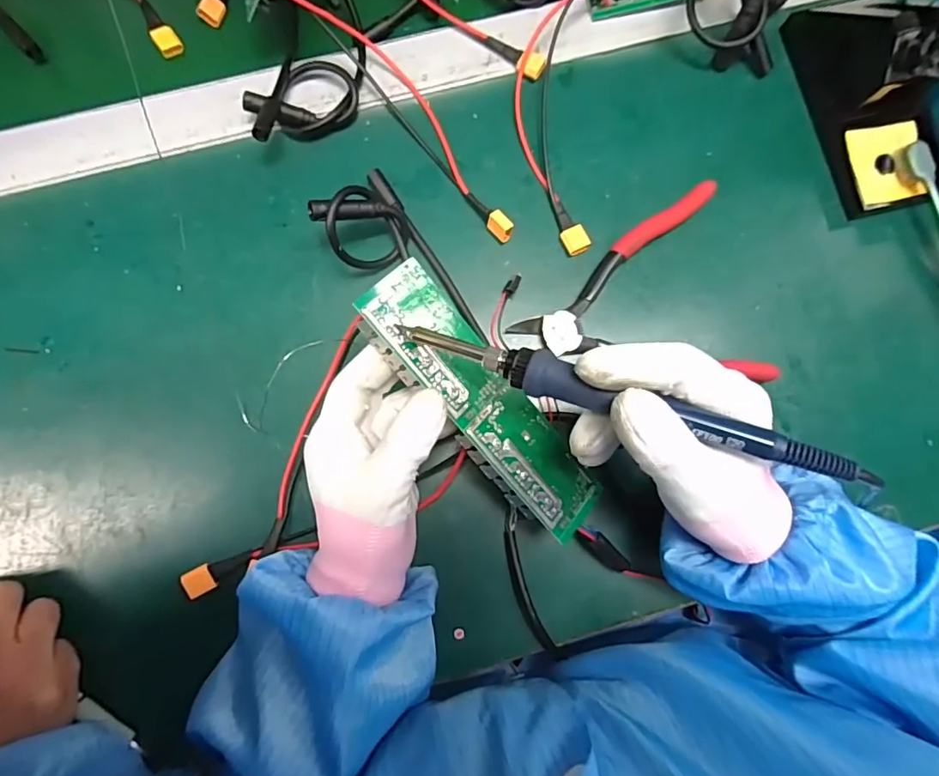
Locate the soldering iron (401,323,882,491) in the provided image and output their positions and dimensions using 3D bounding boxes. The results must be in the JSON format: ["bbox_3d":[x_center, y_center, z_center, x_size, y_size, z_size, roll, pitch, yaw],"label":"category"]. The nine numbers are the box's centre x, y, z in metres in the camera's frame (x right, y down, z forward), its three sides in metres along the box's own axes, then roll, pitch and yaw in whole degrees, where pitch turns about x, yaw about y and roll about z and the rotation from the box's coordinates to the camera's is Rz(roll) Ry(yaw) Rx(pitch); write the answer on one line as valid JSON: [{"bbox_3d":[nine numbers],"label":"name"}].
[{"bbox_3d":[0.061,0.003,0.241,0.212,0.019,0.019,18,82,17],"label":"soldering iron"}]

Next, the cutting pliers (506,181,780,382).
[{"bbox_3d":[0.111,-0.057,0.371,0.160,0.014,0.140,-13,83,-3],"label":"cutting pliers"}]

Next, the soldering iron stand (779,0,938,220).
[{"bbox_3d":[0.298,-0.208,0.363,0.087,0.069,0.151,-14,83,-3],"label":"soldering iron stand"}]

